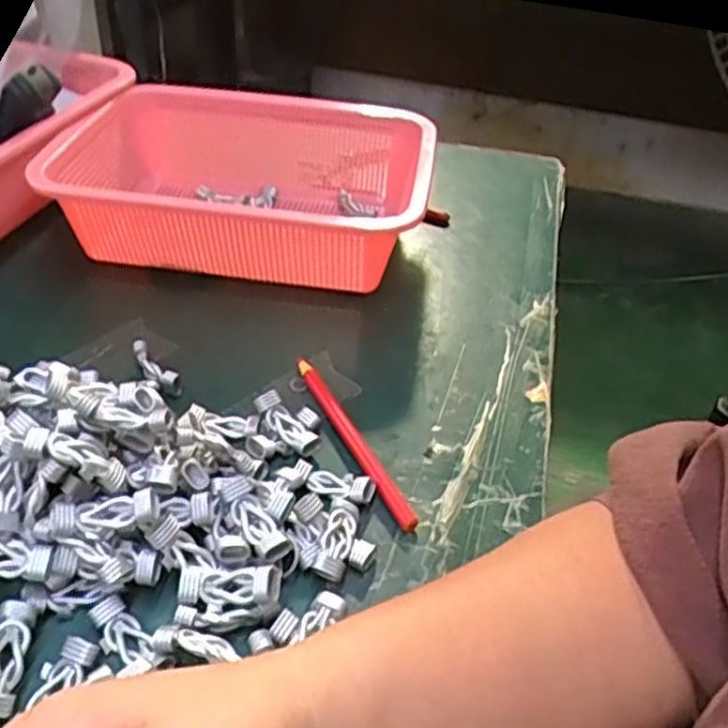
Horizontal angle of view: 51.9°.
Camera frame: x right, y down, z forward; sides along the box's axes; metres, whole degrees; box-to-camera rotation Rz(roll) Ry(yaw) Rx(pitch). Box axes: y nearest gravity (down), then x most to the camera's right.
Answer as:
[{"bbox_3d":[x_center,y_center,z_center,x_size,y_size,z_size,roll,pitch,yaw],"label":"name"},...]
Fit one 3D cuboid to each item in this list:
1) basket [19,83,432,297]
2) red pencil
[{"bbox_3d":[-0.082,-0.133,0.569,0.258,0.082,0.194,8,40,4],"label":"basket"},{"bbox_3d":[-0.007,0.041,0.424,0.013,0.010,0.140,-15,44,-22],"label":"red pencil"}]

